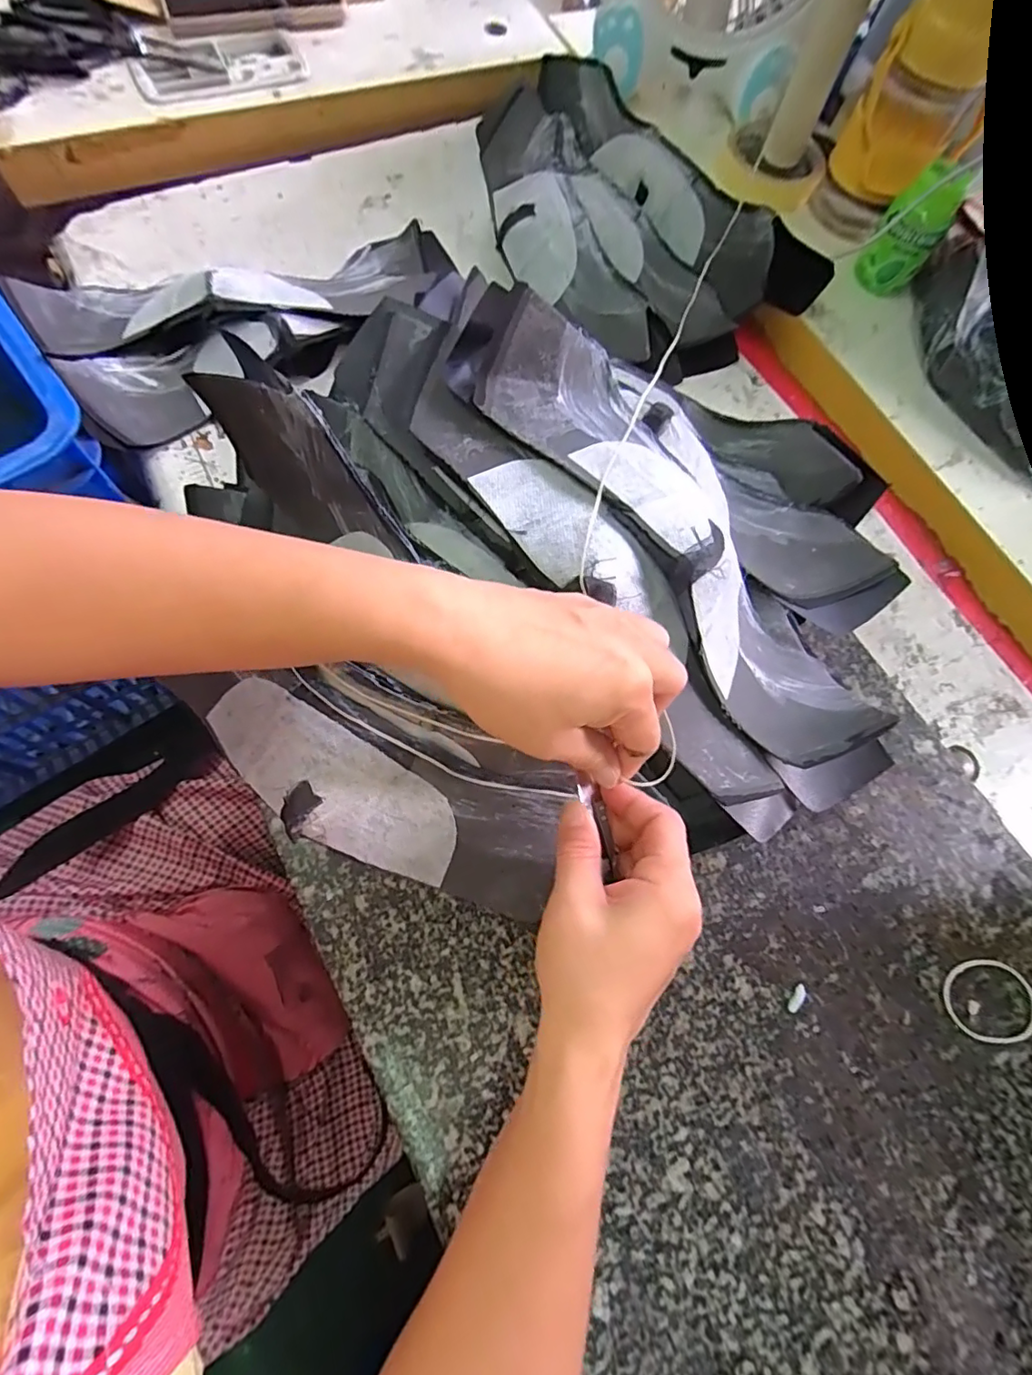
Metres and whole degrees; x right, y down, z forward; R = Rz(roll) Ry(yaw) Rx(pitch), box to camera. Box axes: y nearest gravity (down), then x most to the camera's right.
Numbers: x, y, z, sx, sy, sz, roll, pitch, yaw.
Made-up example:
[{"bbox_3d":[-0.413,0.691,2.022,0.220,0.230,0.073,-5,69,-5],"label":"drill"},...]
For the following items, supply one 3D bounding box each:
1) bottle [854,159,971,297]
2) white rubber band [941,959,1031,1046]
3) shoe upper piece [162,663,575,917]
[{"bbox_3d":[0.320,-0.371,0.452,0.050,0.080,0.047,33,72,6],"label":"bottle"},{"bbox_3d":[0.264,0.175,0.307,0.052,0.004,0.043,-9,72,-5],"label":"white rubber band"},{"bbox_3d":[-0.067,0.048,0.291,0.207,0.060,0.083,29,72,-11],"label":"shoe upper piece"}]

